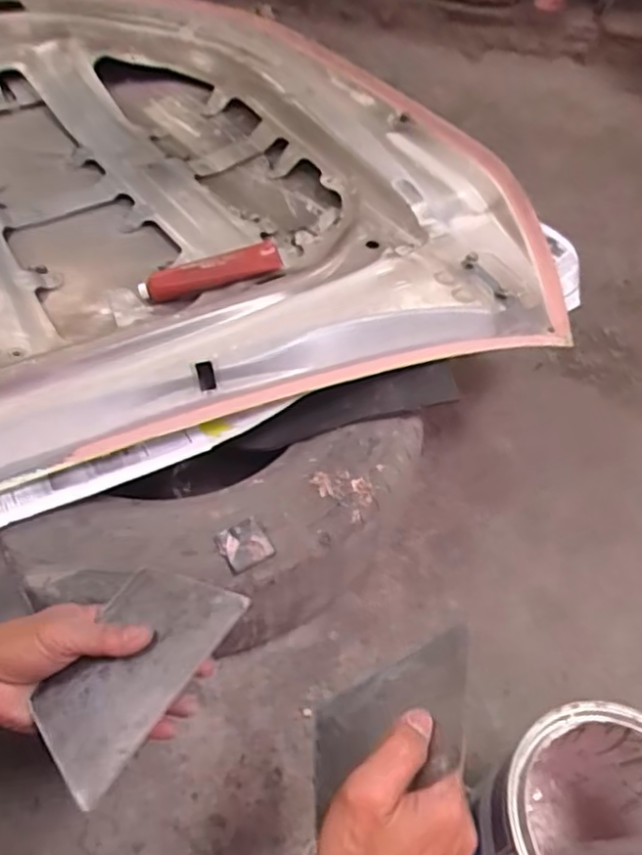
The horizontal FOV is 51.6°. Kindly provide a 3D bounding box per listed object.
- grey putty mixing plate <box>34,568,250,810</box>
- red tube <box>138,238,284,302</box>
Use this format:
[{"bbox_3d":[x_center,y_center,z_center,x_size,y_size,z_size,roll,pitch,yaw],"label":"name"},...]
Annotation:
[{"bbox_3d":[-0.124,0.153,0.432,0.095,0.008,0.139,21,60,40],"label":"grey putty mixing plate"},{"bbox_3d":[-0.135,-0.189,0.806,0.171,0.037,0.027,-15,51,5],"label":"red tube"}]

